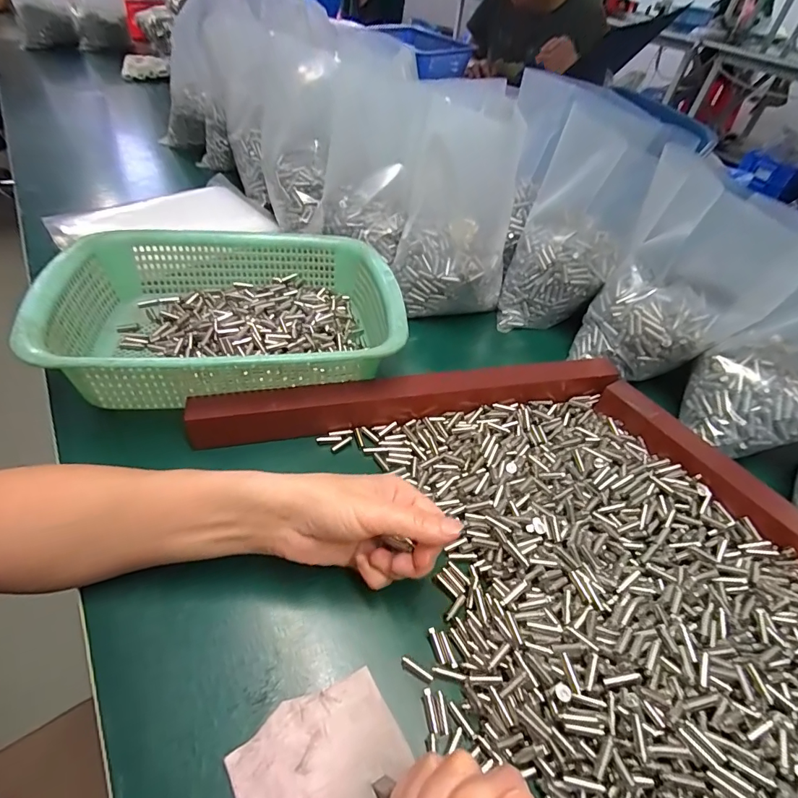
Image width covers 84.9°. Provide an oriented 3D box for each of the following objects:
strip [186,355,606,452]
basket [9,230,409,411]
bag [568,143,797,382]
[{"bbox_3d":[0.021,-0.003,0.407,0.394,0.042,0.036,-9,50,-14],"label":"strip"},{"bbox_3d":[-0.155,-0.086,0.424,0.300,0.083,0.223,-7,49,-13],"label":"basket"},{"bbox_3d":[0.274,-0.106,0.435,0.127,0.183,0.091,22,49,13],"label":"bag"}]

